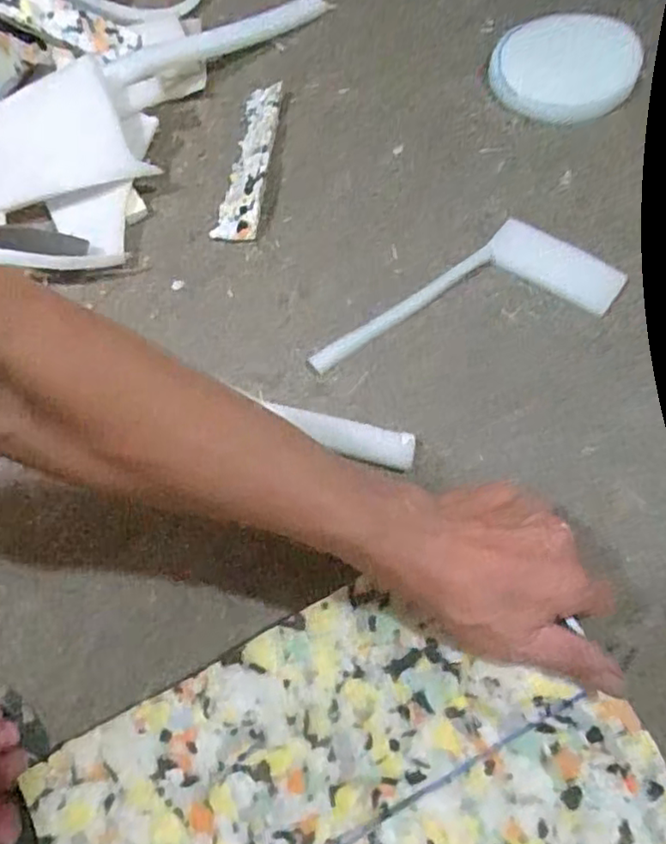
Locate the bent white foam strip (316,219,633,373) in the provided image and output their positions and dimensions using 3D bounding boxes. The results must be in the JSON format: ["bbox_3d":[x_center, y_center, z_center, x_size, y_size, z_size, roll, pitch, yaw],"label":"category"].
[{"bbox_3d":[0.106,-0.115,0.532,0.270,0.009,0.101,-13,64,-6],"label":"bent white foam strip"}]

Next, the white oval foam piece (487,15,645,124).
[{"bbox_3d":[0.235,-0.359,0.637,0.143,0.039,0.104,14,64,8],"label":"white oval foam piece"}]

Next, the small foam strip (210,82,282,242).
[{"bbox_3d":[-0.077,-0.250,0.597,0.037,0.020,0.196,5,63,3],"label":"small foam strip"}]

